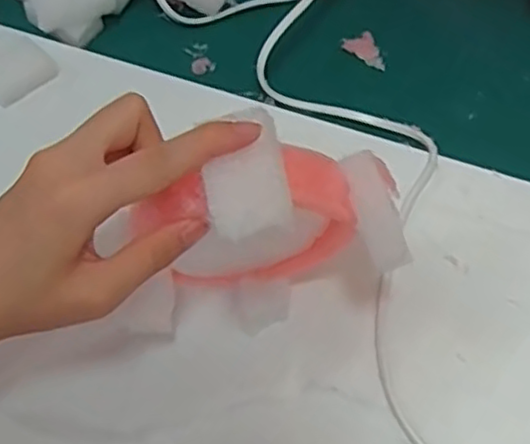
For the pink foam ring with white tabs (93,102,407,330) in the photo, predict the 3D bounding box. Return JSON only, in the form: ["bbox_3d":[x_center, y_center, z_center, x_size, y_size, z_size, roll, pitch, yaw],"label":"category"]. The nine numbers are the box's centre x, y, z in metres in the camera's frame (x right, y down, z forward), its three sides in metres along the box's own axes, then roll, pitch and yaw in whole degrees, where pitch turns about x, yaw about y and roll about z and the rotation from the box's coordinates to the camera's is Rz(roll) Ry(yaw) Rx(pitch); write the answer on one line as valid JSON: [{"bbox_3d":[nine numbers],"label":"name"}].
[{"bbox_3d":[-0.005,0.008,0.311,0.124,0.127,0.048,-8,65,-5],"label":"pink foam ring with white tabs"}]

